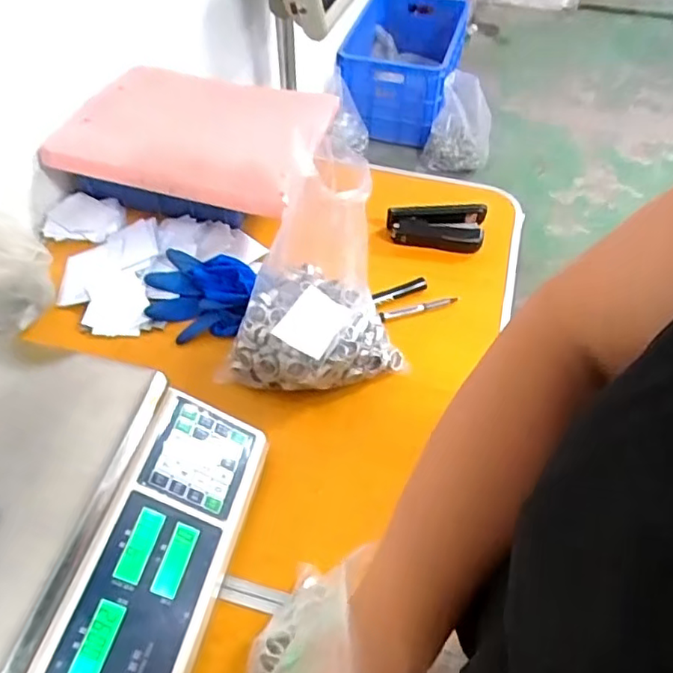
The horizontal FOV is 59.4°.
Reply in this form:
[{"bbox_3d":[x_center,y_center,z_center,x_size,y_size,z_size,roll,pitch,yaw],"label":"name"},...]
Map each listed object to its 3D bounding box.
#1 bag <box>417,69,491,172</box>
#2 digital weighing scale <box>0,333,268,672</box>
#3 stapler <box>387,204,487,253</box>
[{"bbox_3d":[0.377,-0.645,1.805,0.199,0.321,0.123,15,53,11],"label":"bag"},{"bbox_3d":[-0.251,0.160,0.483,0.311,0.122,0.286,11,52,8],"label":"digital weighing scale"},{"bbox_3d":[0.127,-0.140,0.759,0.123,0.045,0.051,7,52,5],"label":"stapler"}]

